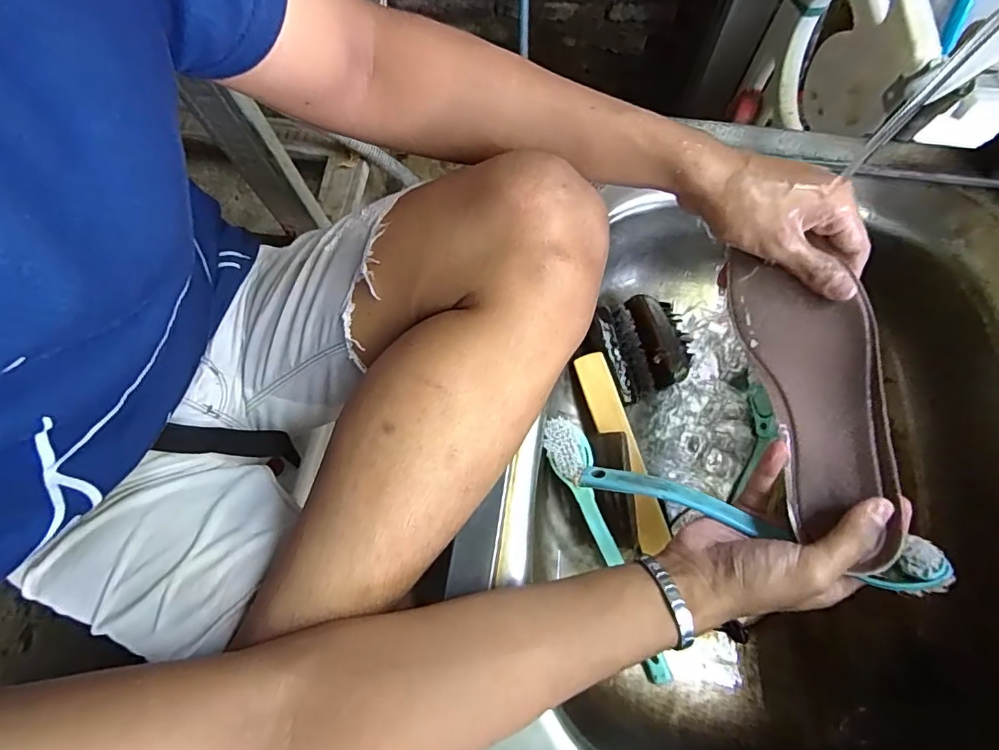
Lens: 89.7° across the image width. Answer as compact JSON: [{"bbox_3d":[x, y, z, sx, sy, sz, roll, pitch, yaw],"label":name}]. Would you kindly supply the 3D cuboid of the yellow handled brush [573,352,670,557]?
[{"bbox_3d":[0.105,0.067,0.464,0.049,0.022,0.185,-11,69,-4],"label":"yellow handled brush"}]

